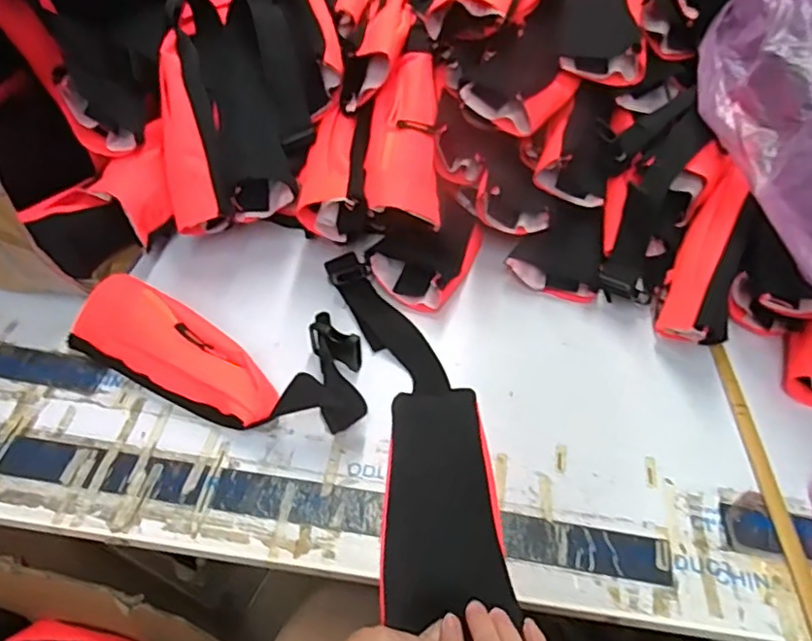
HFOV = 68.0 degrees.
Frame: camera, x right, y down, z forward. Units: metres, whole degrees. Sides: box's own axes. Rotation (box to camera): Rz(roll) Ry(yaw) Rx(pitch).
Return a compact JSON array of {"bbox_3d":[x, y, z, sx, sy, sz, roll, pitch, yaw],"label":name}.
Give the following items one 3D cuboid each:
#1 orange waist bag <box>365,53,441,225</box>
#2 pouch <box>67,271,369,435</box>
[{"bbox_3d":[0.002,-0.222,0.684,0.082,0.043,0.237,3,69,1],"label":"orange waist bag"},{"bbox_3d":[-0.184,0.028,0.602,0.302,0.060,0.125,20,51,15],"label":"pouch"}]

